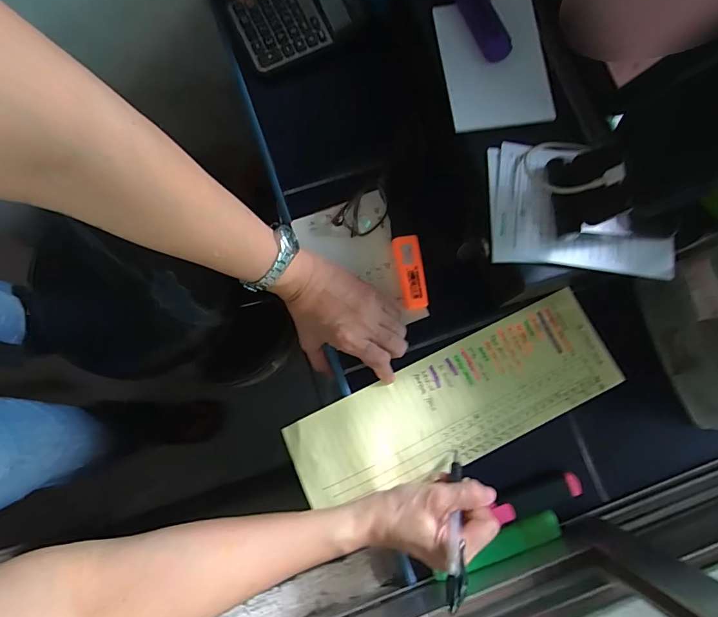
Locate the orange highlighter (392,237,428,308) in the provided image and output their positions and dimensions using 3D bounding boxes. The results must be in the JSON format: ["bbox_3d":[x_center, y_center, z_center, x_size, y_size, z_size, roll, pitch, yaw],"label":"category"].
[{"bbox_3d":[0.052,-0.036,0.413,0.025,0.015,0.071,-10,80,-3],"label":"orange highlighter"}]

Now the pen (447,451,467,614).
[{"bbox_3d":[0.079,0.169,0.336,0.011,0.139,0.012,19,120,2],"label":"pen"}]

